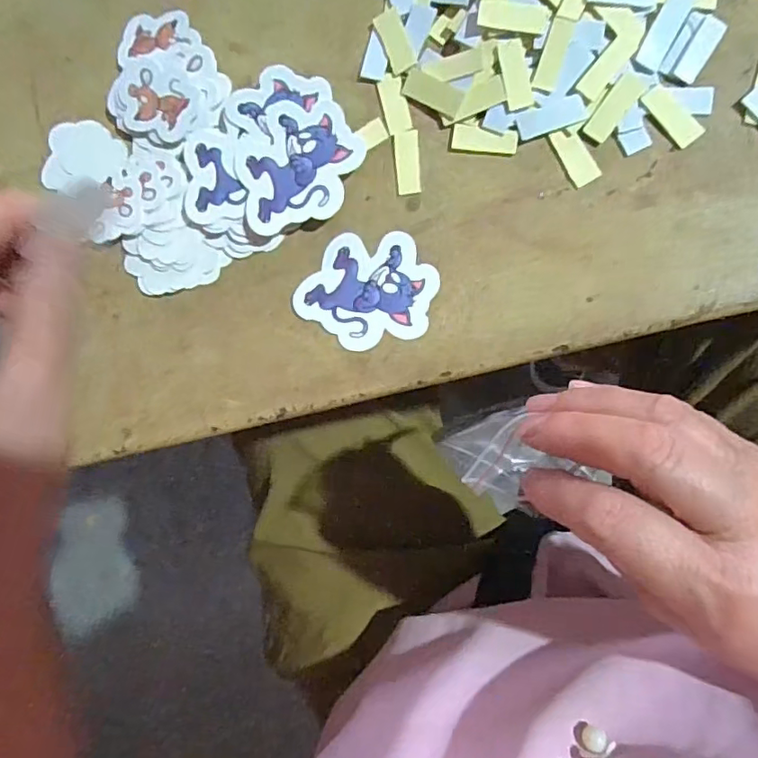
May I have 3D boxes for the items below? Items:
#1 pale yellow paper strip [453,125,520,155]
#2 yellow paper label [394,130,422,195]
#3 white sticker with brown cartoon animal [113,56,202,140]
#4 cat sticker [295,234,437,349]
[{"bbox_3d":[0.047,-0.106,0.246,0.028,0.004,0.011,9,93,8],"label":"pale yellow paper strip"},{"bbox_3d":[0.013,-0.098,0.253,0.011,0.004,0.028,-4,91,8],"label":"yellow paper label"},{"bbox_3d":[-0.105,-0.133,0.265,0.046,0.005,0.030,31,95,6],"label":"white sticker with brown cartoon animal"},{"bbox_3d":[-0.003,-0.041,0.255,0.057,0.004,0.054,33,96,6],"label":"cat sticker"}]

